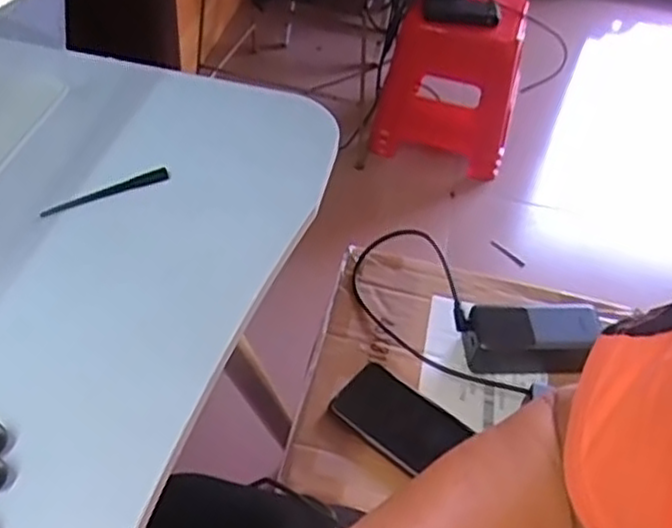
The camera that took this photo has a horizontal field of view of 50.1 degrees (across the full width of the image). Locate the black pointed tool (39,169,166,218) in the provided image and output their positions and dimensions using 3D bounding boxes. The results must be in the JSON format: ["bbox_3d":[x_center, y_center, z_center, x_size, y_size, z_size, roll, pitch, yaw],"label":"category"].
[{"bbox_3d":[-0.157,-0.050,0.491,0.088,0.005,0.010,-21,52,-24],"label":"black pointed tool"}]

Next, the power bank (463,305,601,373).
[{"bbox_3d":[0.194,0.075,0.715,0.130,0.044,0.063,-2,47,-9],"label":"power bank"}]

